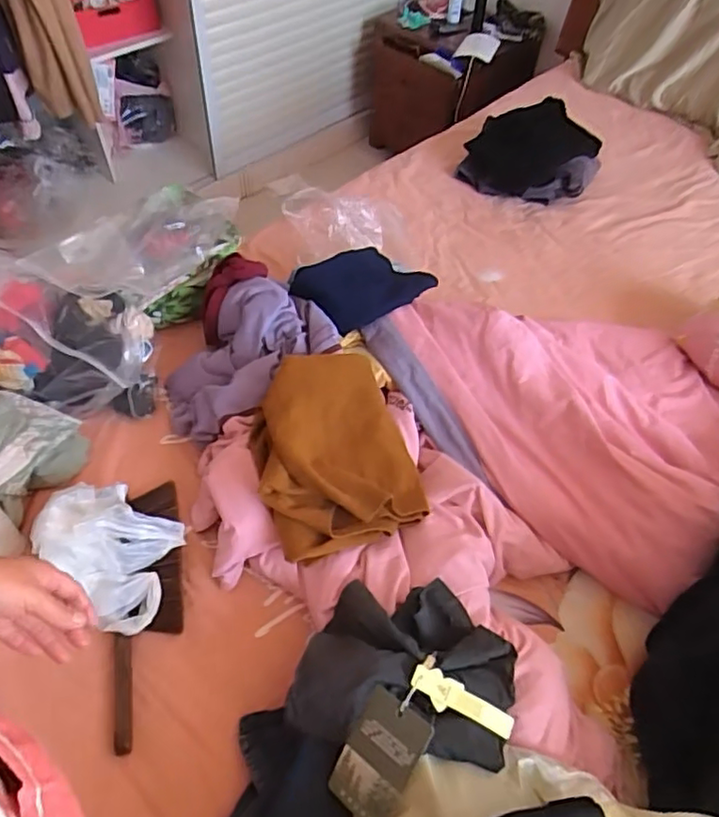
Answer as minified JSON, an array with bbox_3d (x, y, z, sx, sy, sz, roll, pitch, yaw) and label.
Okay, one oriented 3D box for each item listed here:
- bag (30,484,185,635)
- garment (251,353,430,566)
[{"bbox_3d":[-0.341,0.190,0.820,0.173,0.094,0.153,23,56,15],"label":"bag"},{"bbox_3d":[-0.043,0.053,0.861,0.216,0.088,0.279,-17,55,-15],"label":"garment"}]

